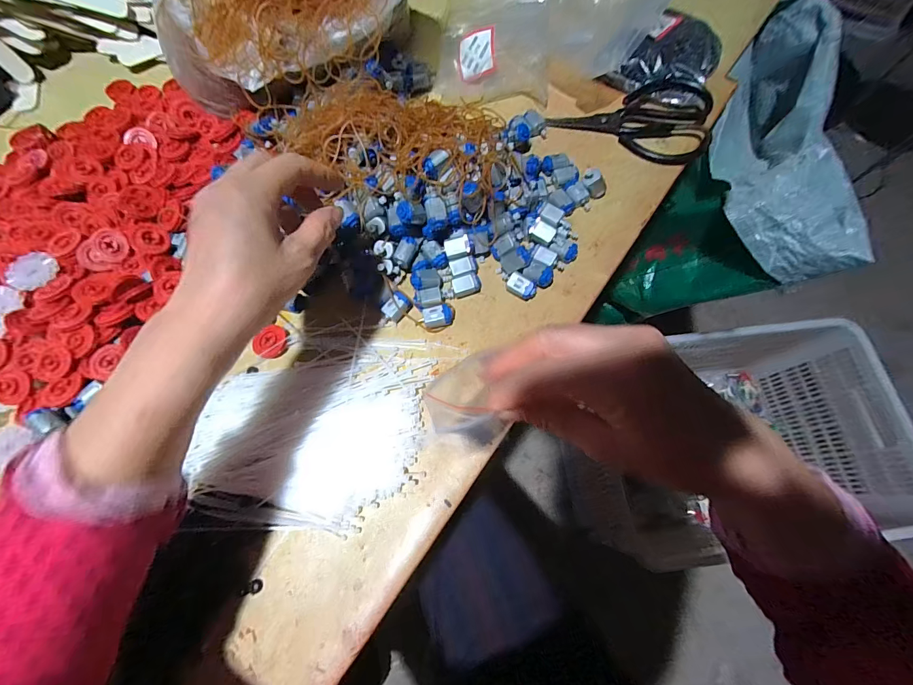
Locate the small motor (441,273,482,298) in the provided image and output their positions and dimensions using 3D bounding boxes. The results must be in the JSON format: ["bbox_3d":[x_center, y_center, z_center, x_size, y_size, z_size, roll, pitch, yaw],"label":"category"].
[{"bbox_3d":[0.005,-0.055,0.381,0.039,0.012,0.017,-15,70,-5],"label":"small motor"}]

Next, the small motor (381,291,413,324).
[{"bbox_3d":[-0.059,-0.031,0.371,0.020,0.014,0.034,36,74,12],"label":"small motor"}]

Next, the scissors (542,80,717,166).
[{"bbox_3d":[0.203,-0.264,0.438,0.172,0.029,0.094,18,71,6],"label":"scissors"}]

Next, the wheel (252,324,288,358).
[{"bbox_3d":[-0.175,0.000,0.365,0.027,0.009,0.031,13,70,5],"label":"wheel"}]

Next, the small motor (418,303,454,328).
[{"bbox_3d":[-0.018,-0.024,0.367,0.034,0.017,0.020,-15,70,-6],"label":"small motor"}]

